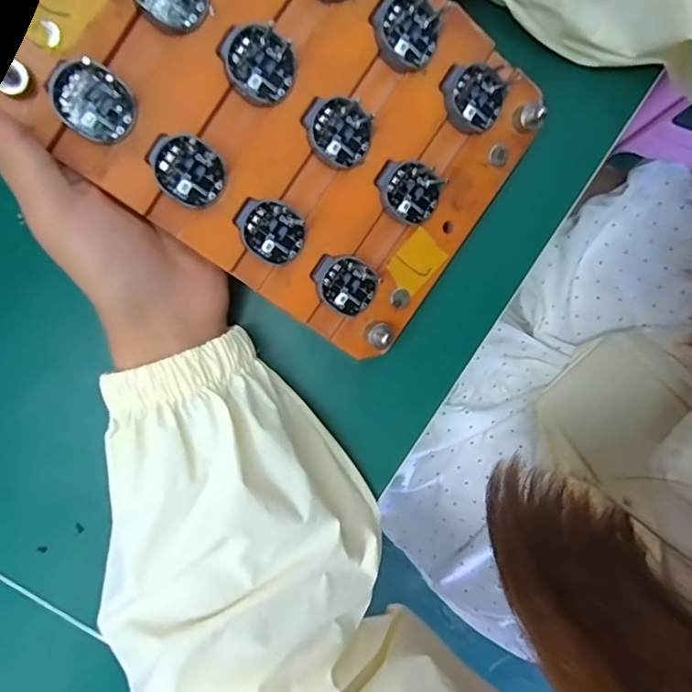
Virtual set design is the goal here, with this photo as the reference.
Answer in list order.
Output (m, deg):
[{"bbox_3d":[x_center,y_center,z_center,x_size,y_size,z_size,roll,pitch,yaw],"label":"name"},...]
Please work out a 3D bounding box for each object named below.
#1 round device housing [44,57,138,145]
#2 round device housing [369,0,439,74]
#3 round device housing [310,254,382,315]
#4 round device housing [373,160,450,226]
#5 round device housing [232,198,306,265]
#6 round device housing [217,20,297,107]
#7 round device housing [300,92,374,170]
[{"bbox_3d":[-0.095,-0.092,0.191,0.030,0.004,0.026,28,91,-21],"label":"round device housing"},{"bbox_3d":[0.025,-0.132,0.215,0.028,0.008,0.028,1,108,-11],"label":"round device housing"},{"bbox_3d":[-0.001,-0.028,0.232,0.030,0.007,0.025,25,90,-20],"label":"round device housing"},{"bbox_3d":[0.028,-0.070,0.230,0.030,0.008,0.025,22,100,-20],"label":"round device housing"},{"bbox_3d":[-0.033,-0.049,0.219,0.029,0.007,0.024,22,94,-19],"label":"round device housing"},{"bbox_3d":[-0.035,-0.113,0.205,0.030,0.012,0.026,39,89,-20],"label":"round device housing"},{"bbox_3d":[-0.004,-0.091,0.217,0.029,0.010,0.026,12,99,-16],"label":"round device housing"}]

